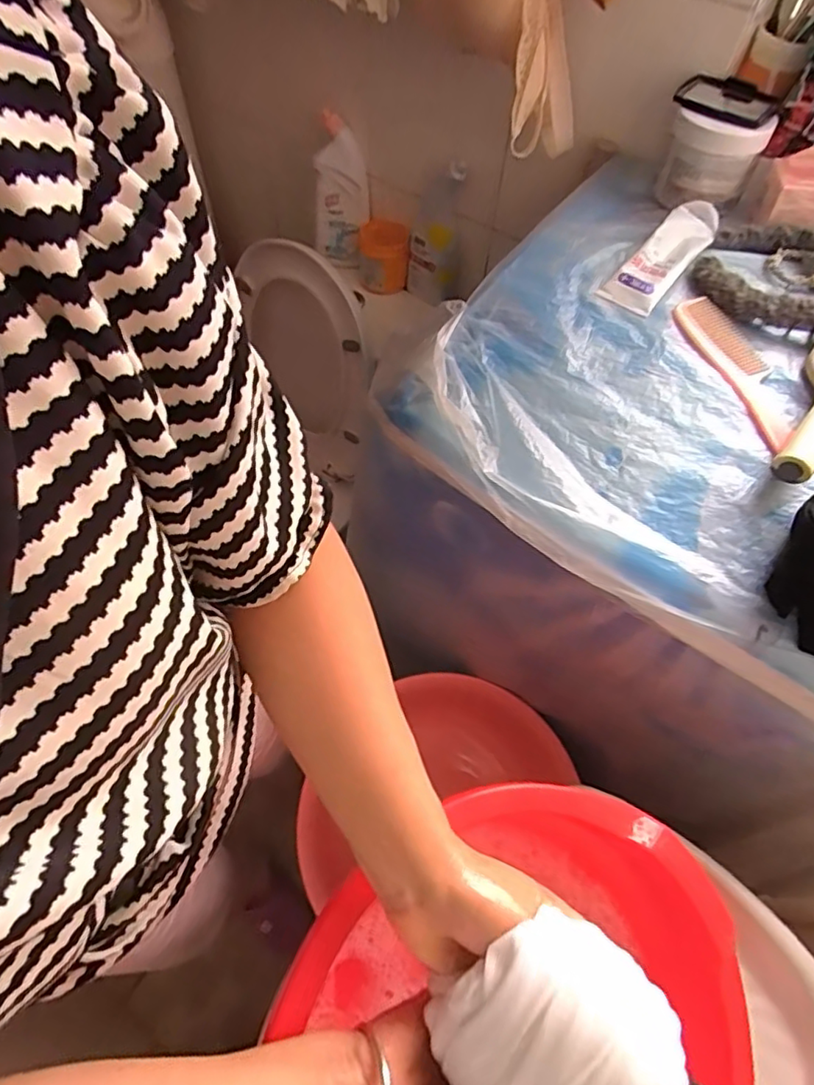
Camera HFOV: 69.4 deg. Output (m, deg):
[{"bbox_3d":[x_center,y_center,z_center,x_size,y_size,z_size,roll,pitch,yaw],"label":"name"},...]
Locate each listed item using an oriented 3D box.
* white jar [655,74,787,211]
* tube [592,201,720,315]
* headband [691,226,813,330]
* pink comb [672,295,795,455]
[{"bbox_3d":[0.335,-0.437,0.653,0.106,0.092,0.107,1,60,-2],"label":"white jar"},{"bbox_3d":[0.267,-0.300,0.610,0.056,0.032,0.163,36,64,17],"label":"tube"},{"bbox_3d":[0.377,-0.272,0.587,0.153,0.042,0.134,33,64,16],"label":"headband"},{"bbox_3d":[0.311,-0.166,0.550,0.051,0.010,0.178,-13,61,-10],"label":"pink comb"}]

